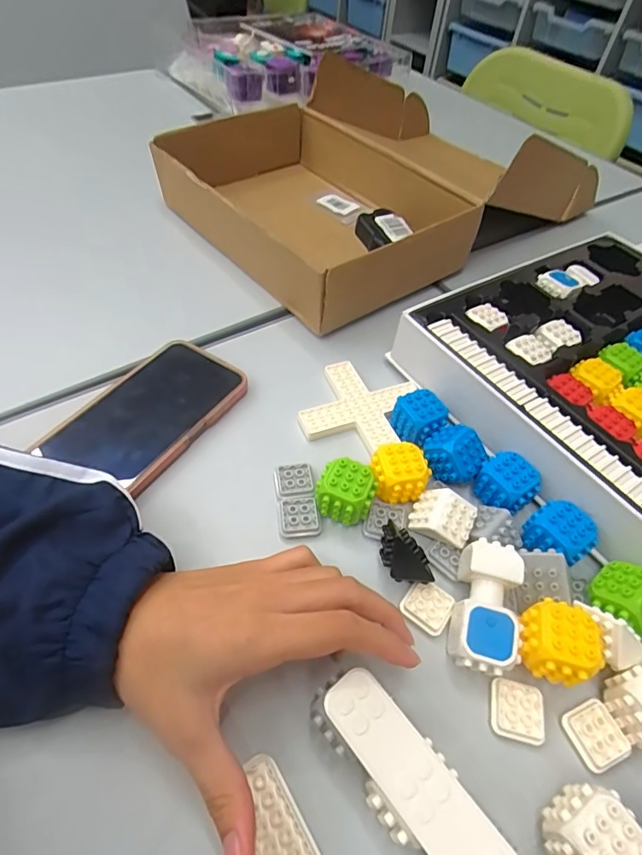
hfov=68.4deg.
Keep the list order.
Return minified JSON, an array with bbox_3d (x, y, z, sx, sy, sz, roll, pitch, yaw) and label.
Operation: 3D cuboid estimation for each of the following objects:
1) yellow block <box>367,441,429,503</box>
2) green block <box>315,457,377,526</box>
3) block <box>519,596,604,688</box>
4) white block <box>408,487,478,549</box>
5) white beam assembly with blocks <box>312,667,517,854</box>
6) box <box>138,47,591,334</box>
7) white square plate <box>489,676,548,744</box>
[{"bbox_3d":[0.053,0.032,0.325,0.035,0.029,0.031,-4,52,-9],"label":"yellow block"},{"bbox_3d":[0.017,0.044,0.313,0.036,0.031,0.032,20,53,10],"label":"green block"},{"bbox_3d":[0.125,0.118,0.258,0.035,0.038,0.035,21,53,11],"label":"block"},{"bbox_3d":[0.080,0.059,0.309,0.038,0.026,0.028,27,54,15],"label":"white block"},{"bbox_3d":[0.040,0.166,0.217,0.033,0.040,0.107,-31,61,-26],"label":"white beam assembly with blocks"},{"bbox_3d":[0.071,-0.310,0.554,0.442,0.115,0.333,-28,59,-25],"label":"box"},{"bbox_3d":[0.106,0.153,0.256,0.029,0.009,0.028,15,52,6],"label":"white square plate"}]

